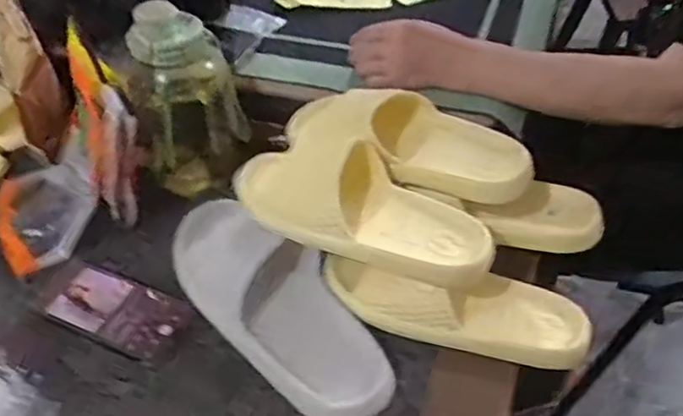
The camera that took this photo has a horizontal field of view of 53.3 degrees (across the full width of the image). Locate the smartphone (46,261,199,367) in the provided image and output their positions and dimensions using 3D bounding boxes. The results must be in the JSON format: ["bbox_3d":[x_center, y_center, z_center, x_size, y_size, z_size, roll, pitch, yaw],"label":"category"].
[{"bbox_3d":[-0.220,0.100,0.672,0.150,0.014,0.073,18,47,20],"label":"smartphone"}]

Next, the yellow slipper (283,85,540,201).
[{"bbox_3d":[0.066,-0.080,0.686,0.257,0.063,0.104,17,47,20],"label":"yellow slipper"}]

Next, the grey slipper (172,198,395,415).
[{"bbox_3d":[-0.061,0.078,0.639,0.112,0.085,0.283,-33,52,-28],"label":"grey slipper"}]

